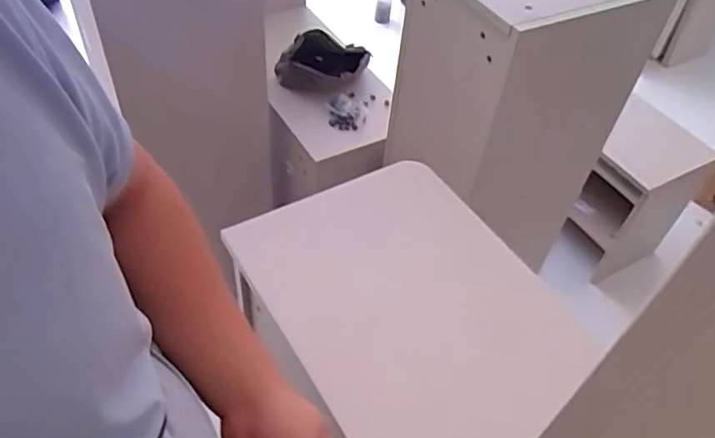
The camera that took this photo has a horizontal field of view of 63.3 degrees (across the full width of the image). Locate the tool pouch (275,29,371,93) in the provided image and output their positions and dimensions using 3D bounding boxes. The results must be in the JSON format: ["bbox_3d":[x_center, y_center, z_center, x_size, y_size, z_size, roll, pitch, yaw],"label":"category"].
[{"bbox_3d":[-0.091,-0.384,1.434,0.230,0.125,0.109,7,48,1],"label":"tool pouch"}]

